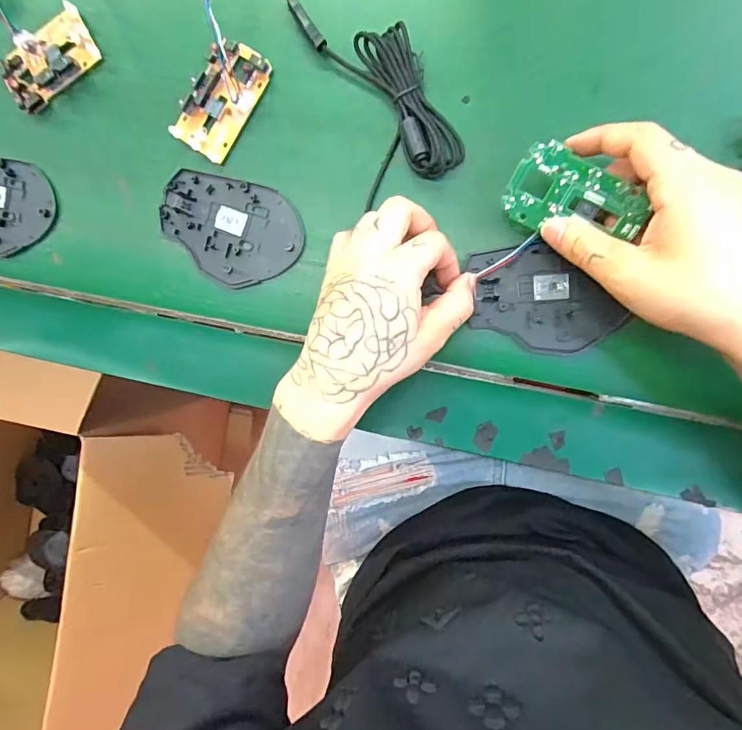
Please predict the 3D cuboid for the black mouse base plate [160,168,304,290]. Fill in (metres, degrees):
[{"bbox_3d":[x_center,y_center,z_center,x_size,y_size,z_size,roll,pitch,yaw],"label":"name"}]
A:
[{"bbox_3d":[-0.103,-0.097,0.338,0.106,0.006,0.072,15,94,9],"label":"black mouse base plate"}]

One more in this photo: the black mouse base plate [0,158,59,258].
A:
[{"bbox_3d":[-0.300,-0.128,0.370,0.109,0.008,0.073,14,93,9],"label":"black mouse base plate"}]

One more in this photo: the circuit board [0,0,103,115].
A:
[{"bbox_3d":[-0.245,-0.233,0.353,0.076,0.016,0.046,-32,85,9],"label":"circuit board"}]

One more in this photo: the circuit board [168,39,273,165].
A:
[{"bbox_3d":[-0.107,-0.189,0.331,0.042,0.013,0.077,33,96,8],"label":"circuit board"}]

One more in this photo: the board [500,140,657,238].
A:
[{"bbox_3d":[0.119,-0.095,0.273,0.076,0.004,0.045,32,119,6],"label":"board"}]

